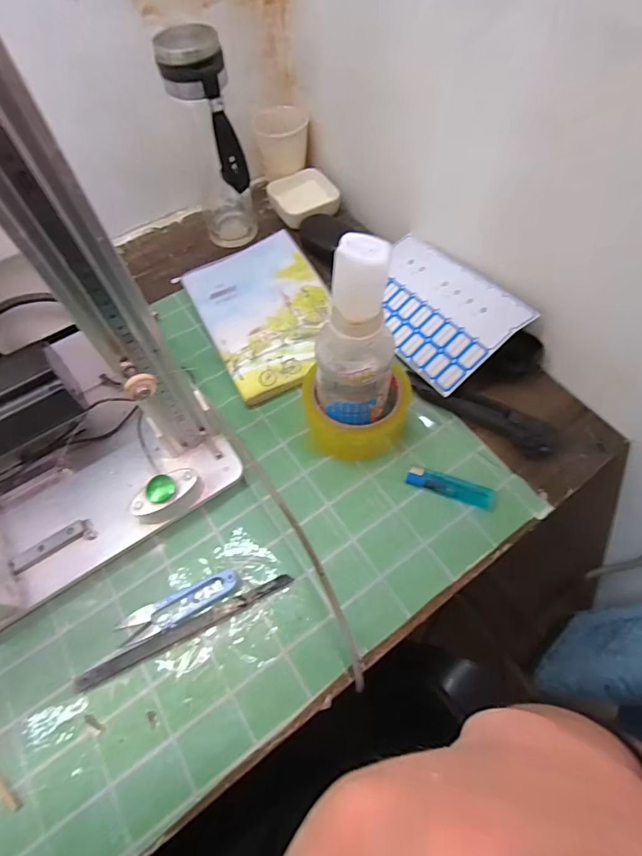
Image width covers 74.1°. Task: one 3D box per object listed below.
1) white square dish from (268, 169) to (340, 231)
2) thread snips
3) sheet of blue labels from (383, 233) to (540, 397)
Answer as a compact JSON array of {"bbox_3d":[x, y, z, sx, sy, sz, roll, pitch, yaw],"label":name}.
[{"bbox_3d":[-0.021,-0.311,0.577,0.083,0.025,0.090,-29,64,-12],"label":"white square dish"},{"bbox_3d":[-0.115,0.146,0.349,0.101,0.011,0.025,-22,63,-9],"label":"thread snips"},{"bbox_3d":[0.116,-0.131,0.459,0.116,0.004,0.185,-43,55,6],"label":"sheet of blue labels"}]

